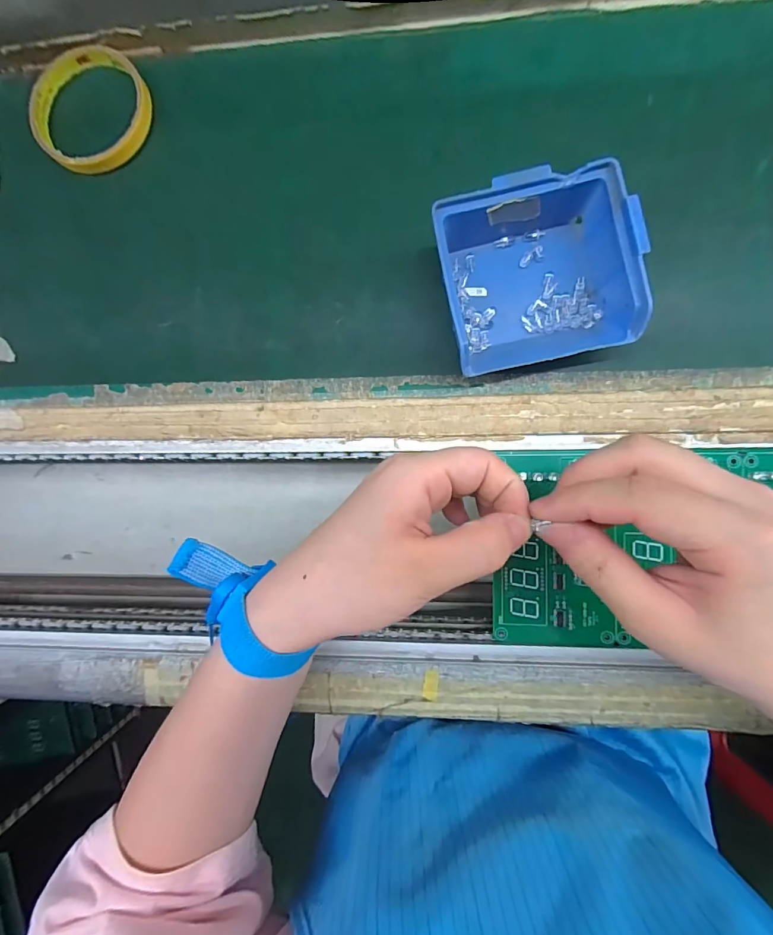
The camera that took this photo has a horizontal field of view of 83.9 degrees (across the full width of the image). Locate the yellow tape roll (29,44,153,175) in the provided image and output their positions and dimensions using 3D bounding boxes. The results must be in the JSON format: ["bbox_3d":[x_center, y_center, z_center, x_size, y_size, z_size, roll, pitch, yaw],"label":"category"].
[{"bbox_3d":[-0.208,-0.253,0.302,0.082,0.014,0.086,0,90,5],"label":"yellow tape roll"}]

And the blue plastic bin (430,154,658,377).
[{"bbox_3d":[0.085,-0.109,0.251,0.102,0.048,0.093,-8,89,5],"label":"blue plastic bin"}]

